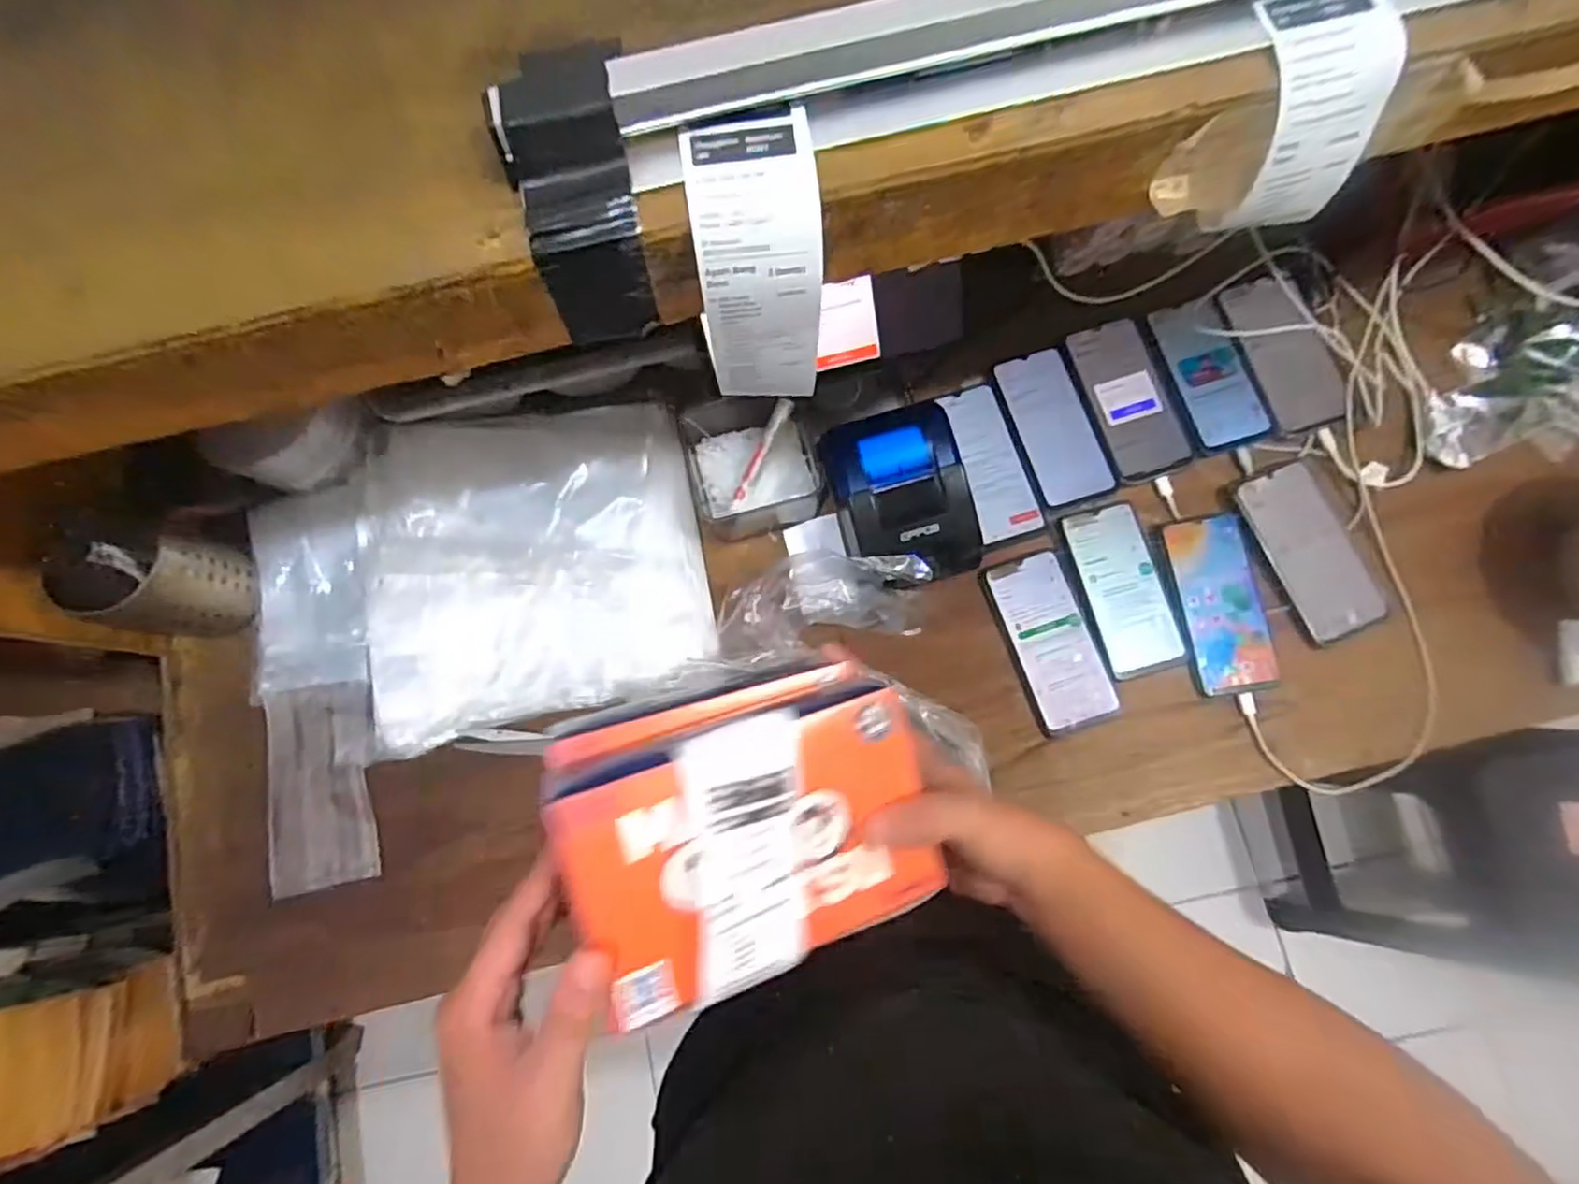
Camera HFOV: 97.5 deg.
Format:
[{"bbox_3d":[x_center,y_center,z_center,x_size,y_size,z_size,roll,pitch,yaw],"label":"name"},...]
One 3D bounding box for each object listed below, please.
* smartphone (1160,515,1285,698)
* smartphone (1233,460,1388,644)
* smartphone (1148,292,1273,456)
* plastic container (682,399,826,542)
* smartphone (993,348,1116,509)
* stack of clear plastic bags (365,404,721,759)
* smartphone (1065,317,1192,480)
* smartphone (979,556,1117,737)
[{"bbox_3d":[0.399,0.010,0.639,0.073,0.010,0.162,-7,77,0],"label":"smartphone"},{"bbox_3d":[0.486,-0.040,0.643,0.082,0.007,0.163,-20,80,-6],"label":"smartphone"},{"bbox_3d":[0.417,-0.219,0.683,0.078,0.006,0.159,-14,77,-1],"label":"smartphone"},{"bbox_3d":[-0.037,-0.123,0.661,0.119,0.055,0.124,-14,77,-1],"label":"plastic container"},{"bbox_3d":[0.261,-0.164,0.686,0.073,0.007,0.161,-17,77,1],"label":"smartphone"},{"bbox_3d":[-0.244,-0.025,0.638,0.318,0.037,0.289,-12,84,0],"label":"stack of clear plastic bags"},{"bbox_3d":[0.336,-0.191,0.679,0.077,0.015,0.161,-16,77,-2],"label":"smartphone"},{"bbox_3d":[0.241,0.044,0.640,0.076,0.016,0.161,-19,77,-2],"label":"smartphone"}]

